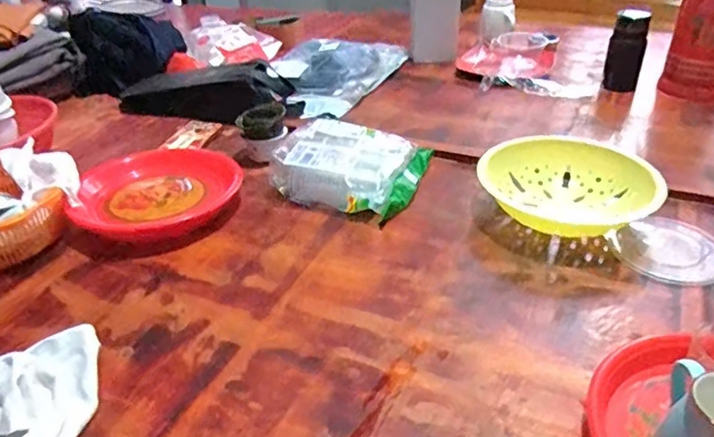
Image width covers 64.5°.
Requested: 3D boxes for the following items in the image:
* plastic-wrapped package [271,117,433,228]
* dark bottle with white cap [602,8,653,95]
[{"bbox_3d":[-0.005,-0.093,0.921,0.216,0.072,0.204,13,37,22],"label":"plastic-wrapped package"},{"bbox_3d":[0.553,-0.339,1.164,0.068,0.153,0.067,15,38,24],"label":"dark bottle with white cap"}]

